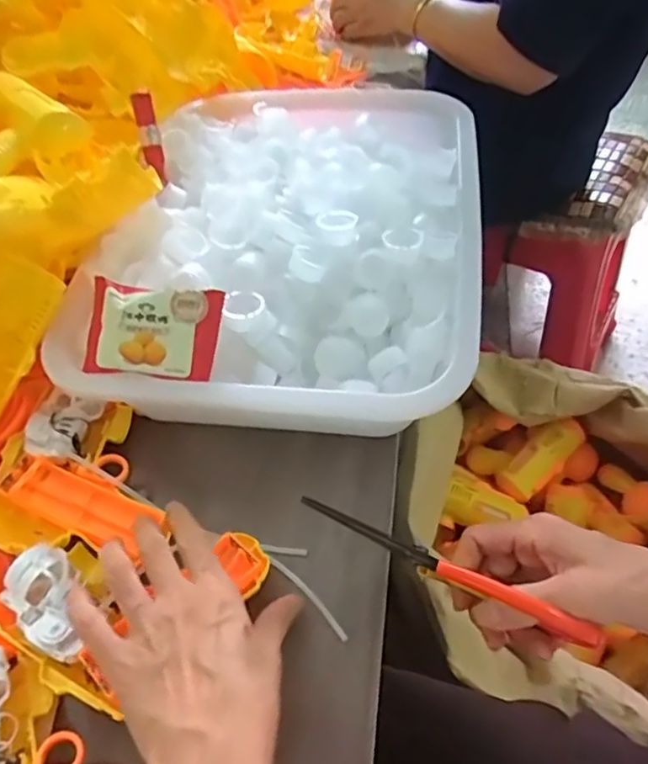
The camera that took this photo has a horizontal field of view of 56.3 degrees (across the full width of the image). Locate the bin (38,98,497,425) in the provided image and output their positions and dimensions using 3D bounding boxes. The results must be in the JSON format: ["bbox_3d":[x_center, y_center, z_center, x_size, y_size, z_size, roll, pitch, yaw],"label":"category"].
[{"bbox_3d":[-0.021,-0.118,0.491,0.286,0.087,0.380,5,53,10],"label":"bin"}]

